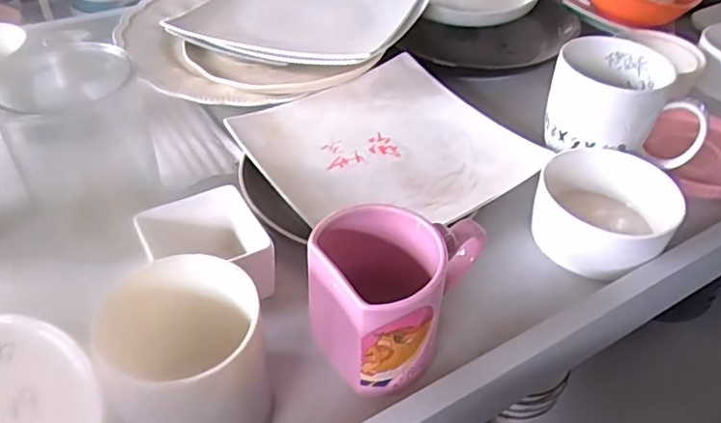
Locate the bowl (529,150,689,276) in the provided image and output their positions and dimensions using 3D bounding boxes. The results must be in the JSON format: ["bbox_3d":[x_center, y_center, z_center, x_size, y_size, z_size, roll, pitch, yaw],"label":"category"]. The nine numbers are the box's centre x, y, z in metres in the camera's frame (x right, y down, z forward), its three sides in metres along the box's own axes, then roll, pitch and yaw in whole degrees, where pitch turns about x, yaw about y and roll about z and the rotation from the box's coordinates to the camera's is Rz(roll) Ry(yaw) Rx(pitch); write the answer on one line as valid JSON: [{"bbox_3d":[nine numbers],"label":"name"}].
[{"bbox_3d":[0.185,0.001,0.453,0.096,0.049,0.095,2,42,-2],"label":"bowl"}]

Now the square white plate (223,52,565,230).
[{"bbox_3d":[0.026,-0.058,0.498,0.213,0.023,0.198,-24,49,-27],"label":"square white plate"}]

